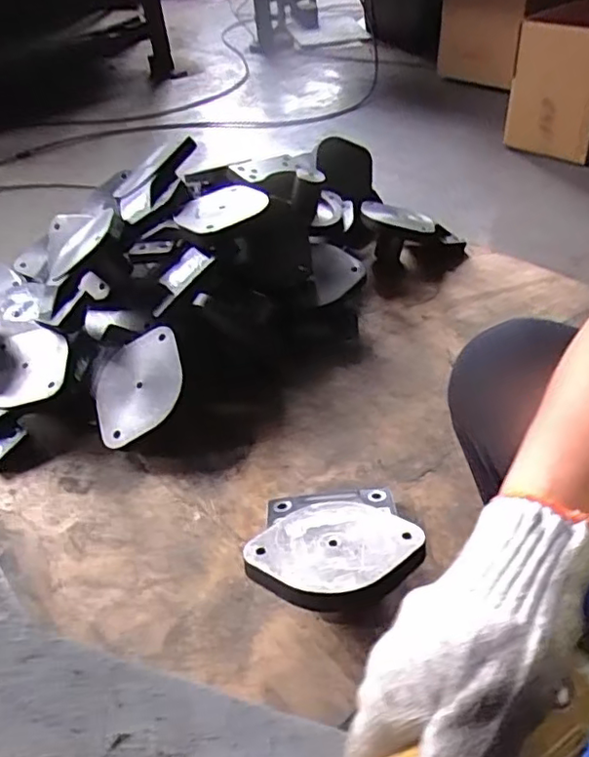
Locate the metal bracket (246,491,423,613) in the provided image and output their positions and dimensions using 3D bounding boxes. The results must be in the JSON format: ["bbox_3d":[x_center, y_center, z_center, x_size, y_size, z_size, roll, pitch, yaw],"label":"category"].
[{"bbox_3d":[0.040,0.169,0.618,0.168,0.101,0.181,-4,40,3],"label":"metal bracket"}]

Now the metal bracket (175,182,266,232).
[{"bbox_3d":[-0.093,-0.248,0.857,0.148,0.022,0.088,-34,47,-29],"label":"metal bracket"}]

